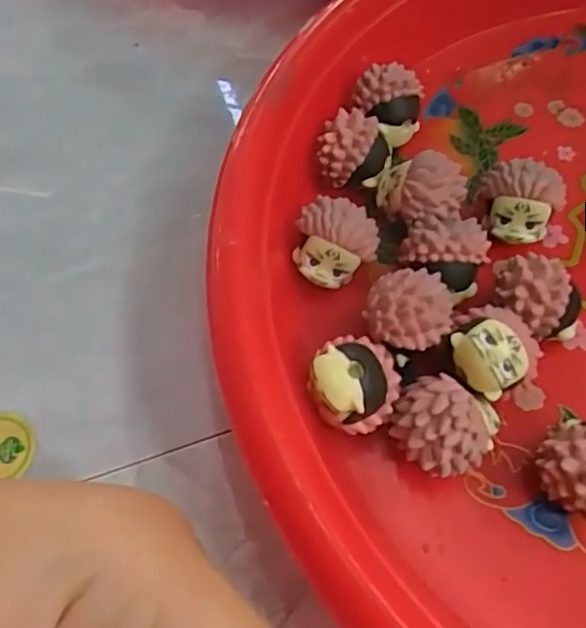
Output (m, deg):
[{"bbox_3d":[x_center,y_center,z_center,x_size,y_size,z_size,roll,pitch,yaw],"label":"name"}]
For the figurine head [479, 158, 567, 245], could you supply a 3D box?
[{"bbox_3d":[0.055,-0.027,0.156,0.018,0.019,0.014,32,65,18],"label":"figurine head"}]

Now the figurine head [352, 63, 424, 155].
[{"bbox_3d":[0.026,-0.057,0.172,0.016,0.019,0.018,40,68,22],"label":"figurine head"}]

